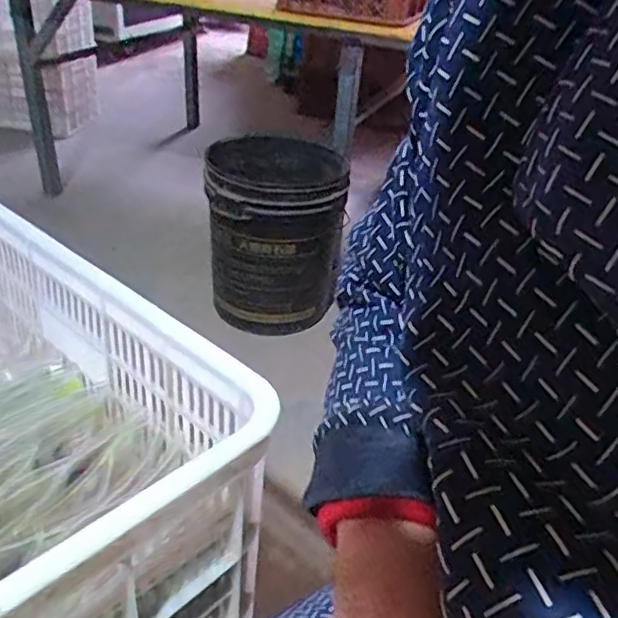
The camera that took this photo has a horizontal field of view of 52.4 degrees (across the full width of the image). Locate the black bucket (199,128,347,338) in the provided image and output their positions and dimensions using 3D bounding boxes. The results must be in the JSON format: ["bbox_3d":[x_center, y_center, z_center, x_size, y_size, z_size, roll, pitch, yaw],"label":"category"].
[{"bbox_3d":[-0.098,-0.211,1.663,0.334,0.425,0.392,2,33,-6],"label":"black bucket"}]

